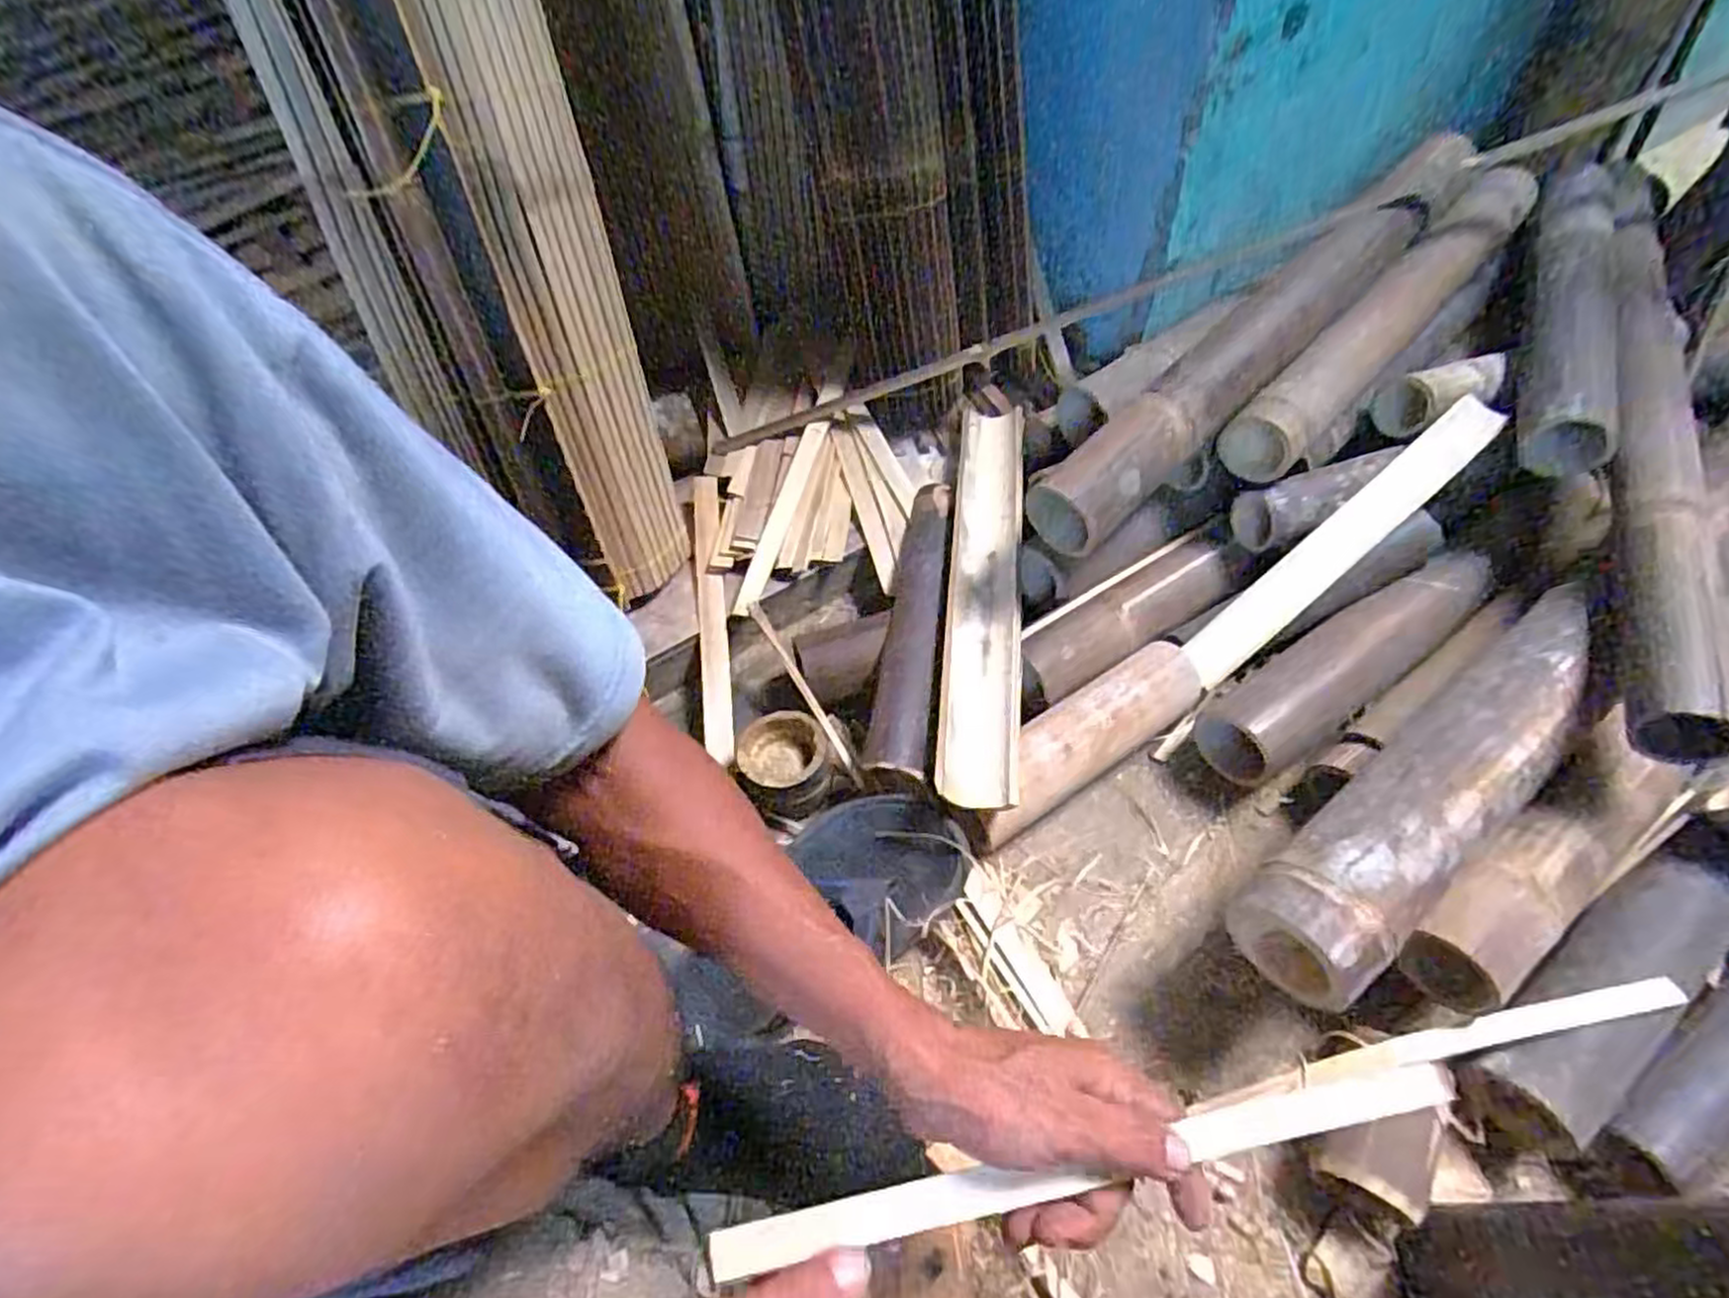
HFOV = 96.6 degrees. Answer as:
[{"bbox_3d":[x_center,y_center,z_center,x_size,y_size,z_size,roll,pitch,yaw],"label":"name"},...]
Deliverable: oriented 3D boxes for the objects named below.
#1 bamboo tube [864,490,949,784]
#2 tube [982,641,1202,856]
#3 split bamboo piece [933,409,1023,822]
[{"bbox_3d":[0.044,-0.023,0.729,0.051,0.047,0.338,4,55,7],"label":"bamboo tube"},{"bbox_3d":[0.184,0.075,0.663,0.247,0.069,0.065,-31,58,-17],"label":"tube"},{"bbox_3d":[0.113,-0.072,0.721,0.069,0.047,0.468,4,55,7],"label":"split bamboo piece"}]

